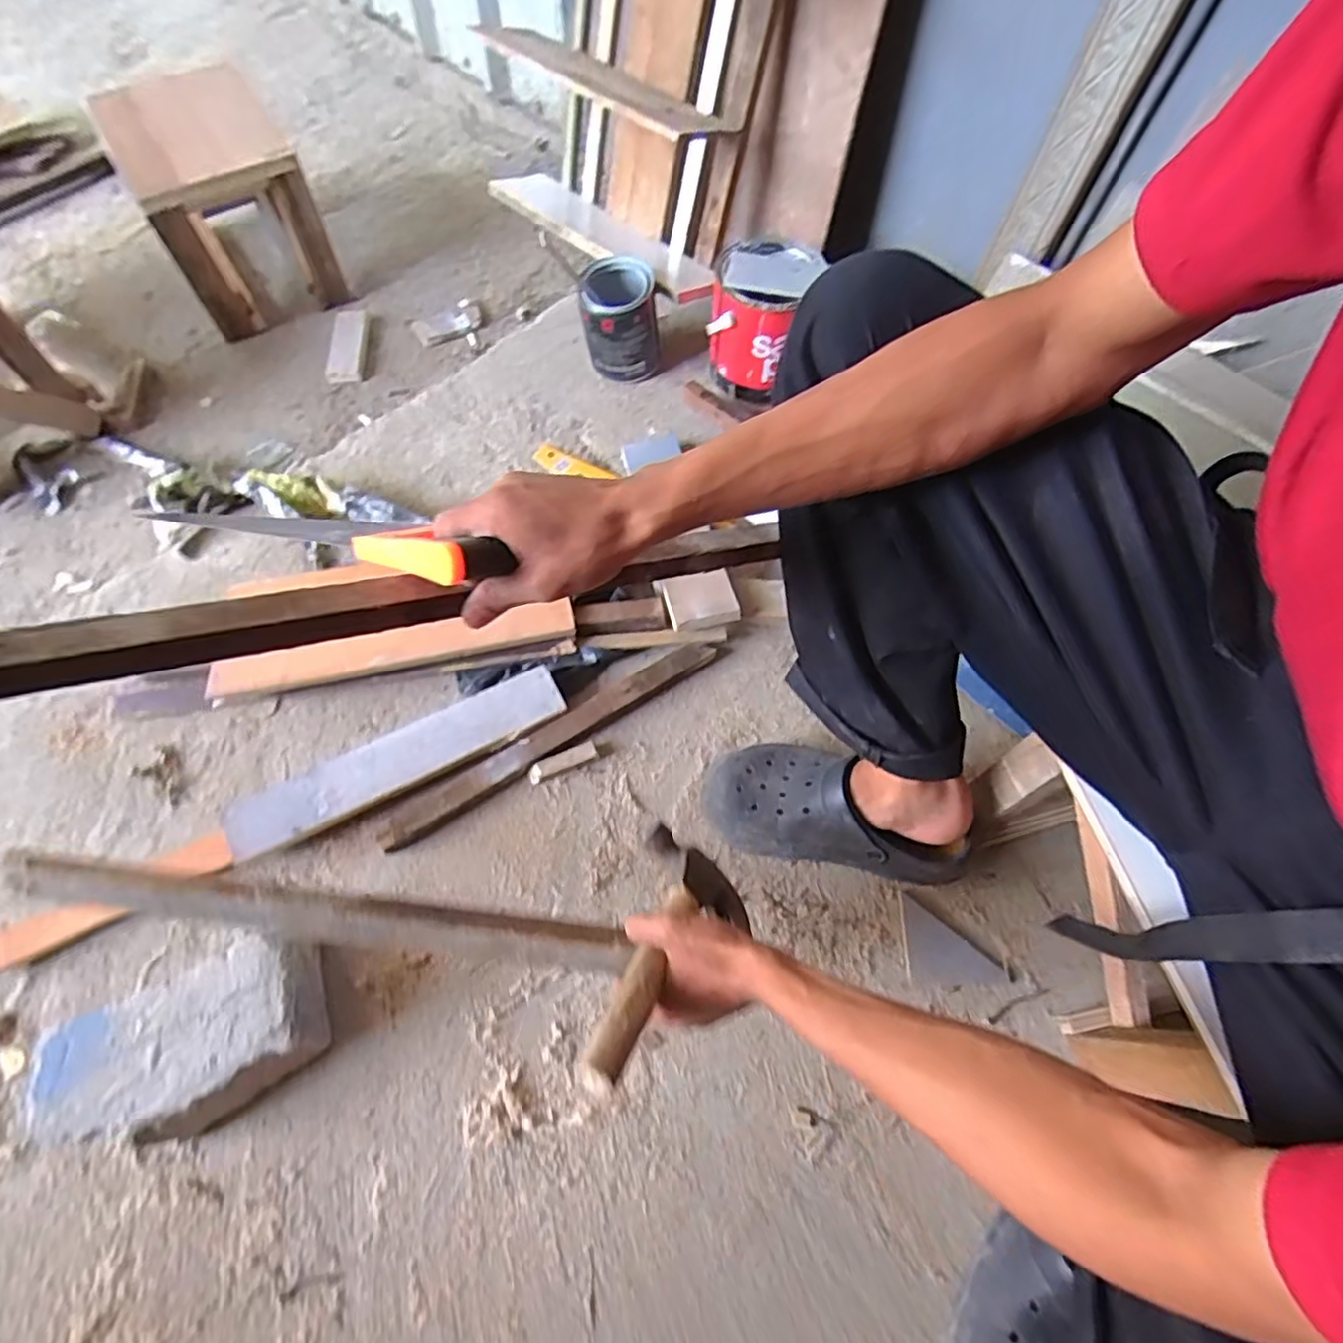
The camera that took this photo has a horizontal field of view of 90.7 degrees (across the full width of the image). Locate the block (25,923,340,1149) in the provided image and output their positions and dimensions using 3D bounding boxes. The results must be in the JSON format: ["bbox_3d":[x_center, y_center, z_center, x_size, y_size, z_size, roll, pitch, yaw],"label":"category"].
[{"bbox_3d":[-0.419,0.328,0.589,0.215,0.080,0.126,-24,67,-13],"label":"block"}]

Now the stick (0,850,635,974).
[{"bbox_3d":[-0.276,0.191,0.522,0.480,0.023,0.034,7,63,0],"label":"stick"}]

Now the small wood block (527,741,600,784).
[{"bbox_3d":[-0.121,0.102,0.740,0.077,0.019,0.021,-23,66,-12],"label":"small wood block"}]

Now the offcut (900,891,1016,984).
[{"bbox_3d":[0.288,0.272,0.677,0.101,0.014,0.078,3,63,0],"label":"offcut"}]

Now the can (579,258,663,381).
[{"bbox_3d":[-0.076,-0.508,0.976,0.104,0.146,0.102,1,63,-1],"label":"can"}]

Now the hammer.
[{"bbox_3d":[-0.008,0.205,0.499,0.099,0.041,0.221,26,30,11],"label":"hammer"}]

